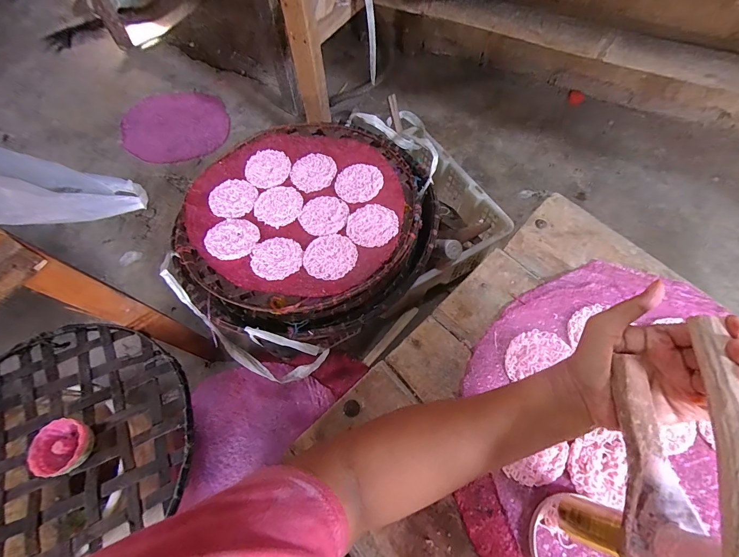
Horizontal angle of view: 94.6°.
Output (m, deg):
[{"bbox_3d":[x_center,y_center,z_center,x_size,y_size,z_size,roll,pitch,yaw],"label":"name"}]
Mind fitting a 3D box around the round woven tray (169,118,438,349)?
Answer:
[{"bbox_3d":[-0.103,-0.098,0.580,0.398,0.063,0.402,-1,62,1],"label":"round woven tray"}]

